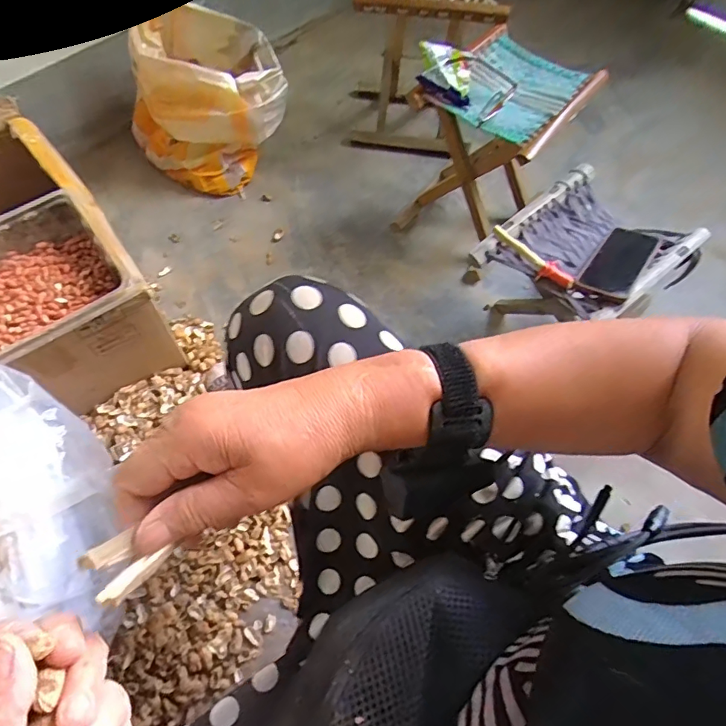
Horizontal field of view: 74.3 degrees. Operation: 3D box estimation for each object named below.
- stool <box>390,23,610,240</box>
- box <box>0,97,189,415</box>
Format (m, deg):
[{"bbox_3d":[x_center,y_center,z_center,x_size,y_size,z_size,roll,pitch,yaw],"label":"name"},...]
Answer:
[{"bbox_3d":[0.259,-0.428,1.012,0.256,0.332,0.304,37,65,16],"label":"stool"},{"bbox_3d":[-0.560,-0.135,0.764,0.323,0.246,0.436,-32,67,-19],"label":"box"}]

